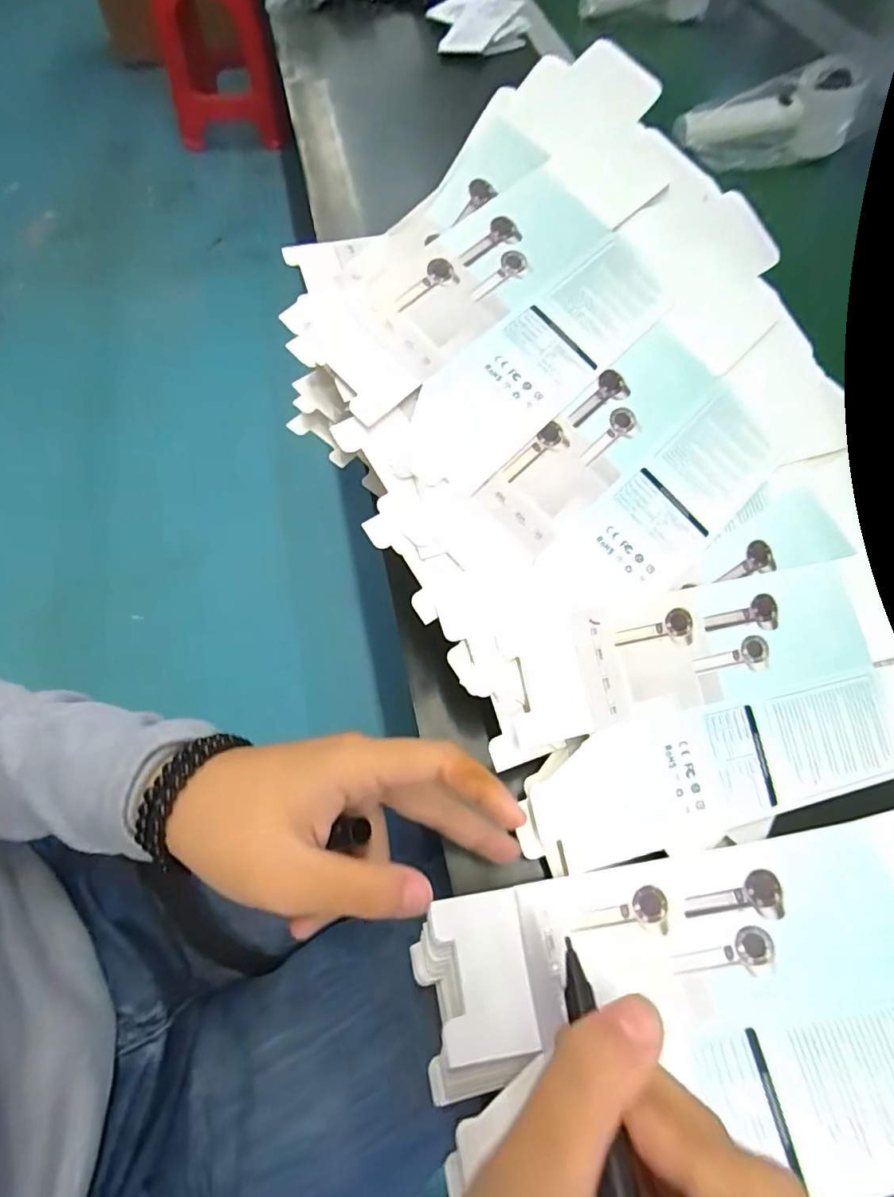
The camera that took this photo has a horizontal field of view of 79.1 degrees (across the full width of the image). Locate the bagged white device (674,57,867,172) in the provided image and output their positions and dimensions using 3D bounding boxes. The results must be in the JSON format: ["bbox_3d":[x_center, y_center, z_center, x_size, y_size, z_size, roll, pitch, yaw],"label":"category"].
[{"bbox_3d":[0.320,-0.478,0.545,0.160,0.056,0.055,-4,63,11],"label":"bagged white device"}]

